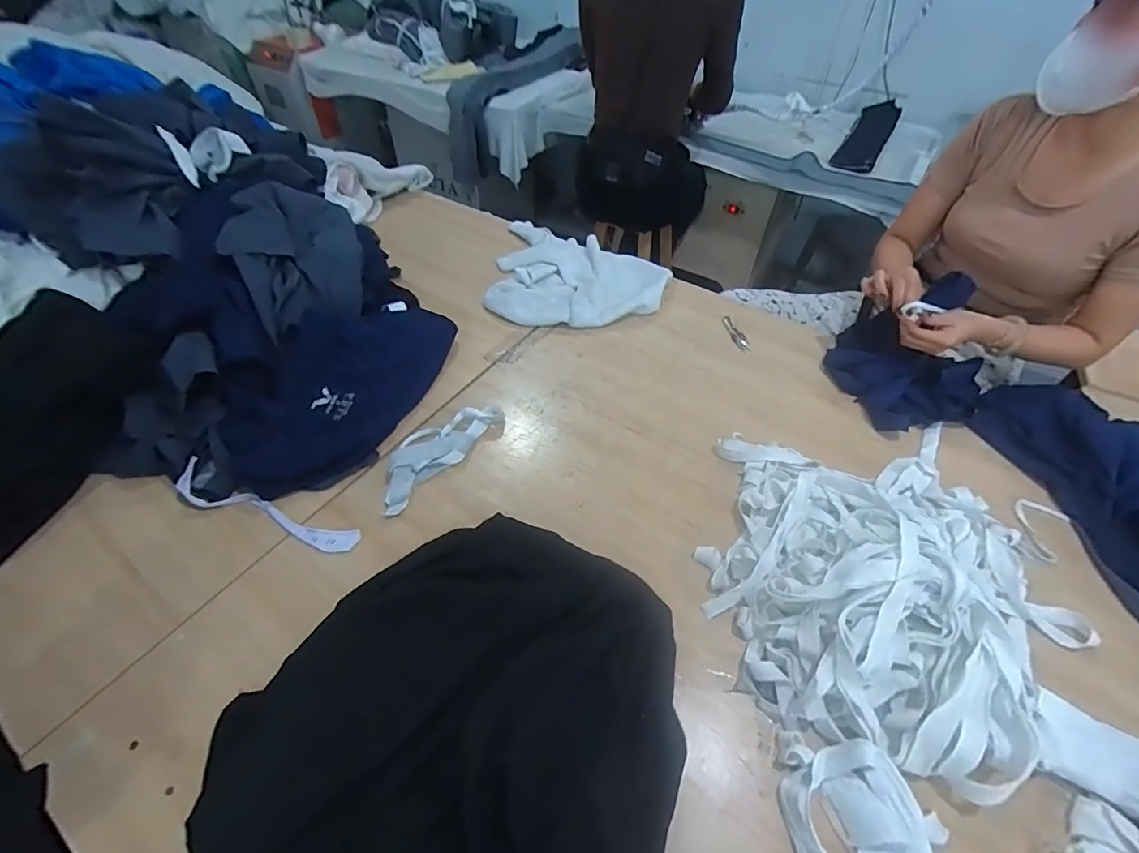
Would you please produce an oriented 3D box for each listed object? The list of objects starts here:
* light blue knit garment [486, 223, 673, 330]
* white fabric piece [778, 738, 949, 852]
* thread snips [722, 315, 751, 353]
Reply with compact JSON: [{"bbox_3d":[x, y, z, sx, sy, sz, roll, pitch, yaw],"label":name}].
[{"bbox_3d":[0.023,-0.339,1.083,0.380,0.041,0.361,6,48,4],"label":"light blue knit garment"},{"bbox_3d":[0.271,0.377,0.446,0.140,0.034,0.144,20,51,15],"label":"white fabric piece"},{"bbox_3d":[0.334,-0.189,0.983,0.030,0.006,0.112,-5,49,-5],"label":"thread snips"}]

